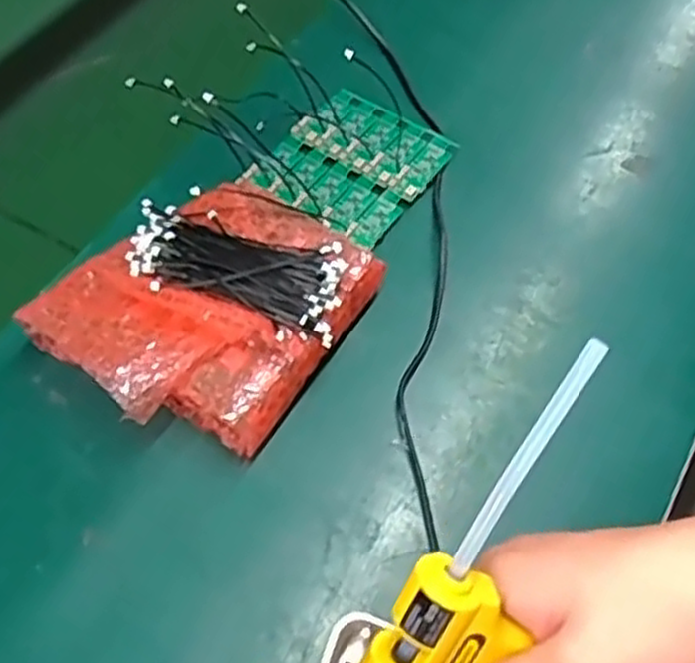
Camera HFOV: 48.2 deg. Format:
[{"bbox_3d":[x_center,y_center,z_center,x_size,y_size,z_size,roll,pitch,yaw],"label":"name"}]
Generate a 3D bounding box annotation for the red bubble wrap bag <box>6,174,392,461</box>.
[{"bbox_3d":[-0.095,-0.022,0.526,0.178,0.053,0.187,31,62,18],"label":"red bubble wrap bag"}]

